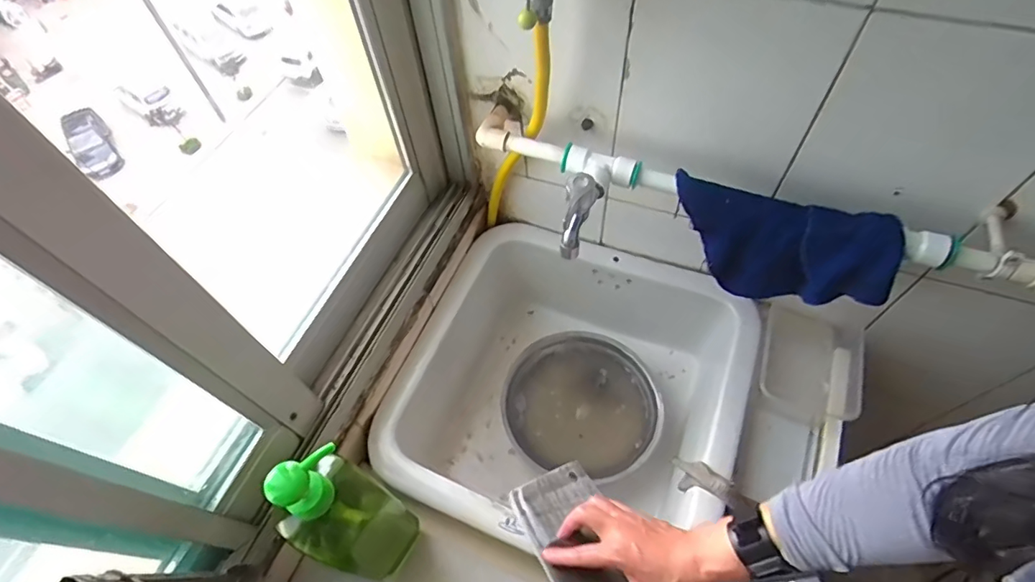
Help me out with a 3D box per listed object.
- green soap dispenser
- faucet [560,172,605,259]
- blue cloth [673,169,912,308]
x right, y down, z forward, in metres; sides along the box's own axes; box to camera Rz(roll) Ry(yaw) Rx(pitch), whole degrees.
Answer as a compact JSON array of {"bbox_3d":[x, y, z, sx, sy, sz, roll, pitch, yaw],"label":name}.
[{"bbox_3d":[-0.163,0.224,0.504,0.060,0.265,0.080,28,62,19],"label":"green soap dispenser"},{"bbox_3d":[0.071,-0.091,0.574,0.029,0.094,0.069,17,33,13],"label":"faucet"},{"bbox_3d":[0.299,-0.050,0.609,0.235,0.148,0.049,23,60,17],"label":"blue cloth"}]

